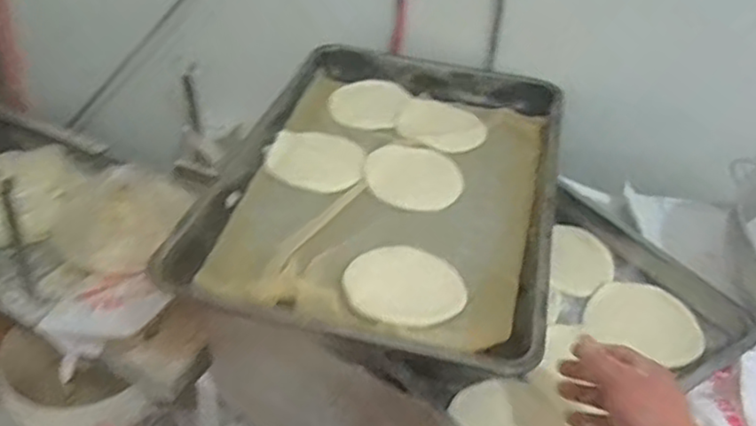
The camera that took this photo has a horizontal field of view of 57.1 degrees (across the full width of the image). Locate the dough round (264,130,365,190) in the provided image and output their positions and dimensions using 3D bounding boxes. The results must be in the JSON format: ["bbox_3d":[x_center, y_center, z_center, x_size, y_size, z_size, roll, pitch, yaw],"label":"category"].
[{"bbox_3d":[-0.079,-0.073,0.904,0.120,0.015,0.120,4,39,-3],"label":"dough round"}]

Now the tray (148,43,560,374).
[{"bbox_3d":[0.026,-0.059,0.874,0.374,0.057,0.581,13,39,8],"label":"tray"}]

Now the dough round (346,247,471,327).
[{"bbox_3d":[0.030,0.077,0.727,0.121,0.013,0.106,-18,45,-27],"label":"dough round"}]

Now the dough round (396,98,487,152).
[{"bbox_3d":[0.095,-0.130,1.004,0.124,0.011,0.128,4,39,-3],"label":"dough round"}]

